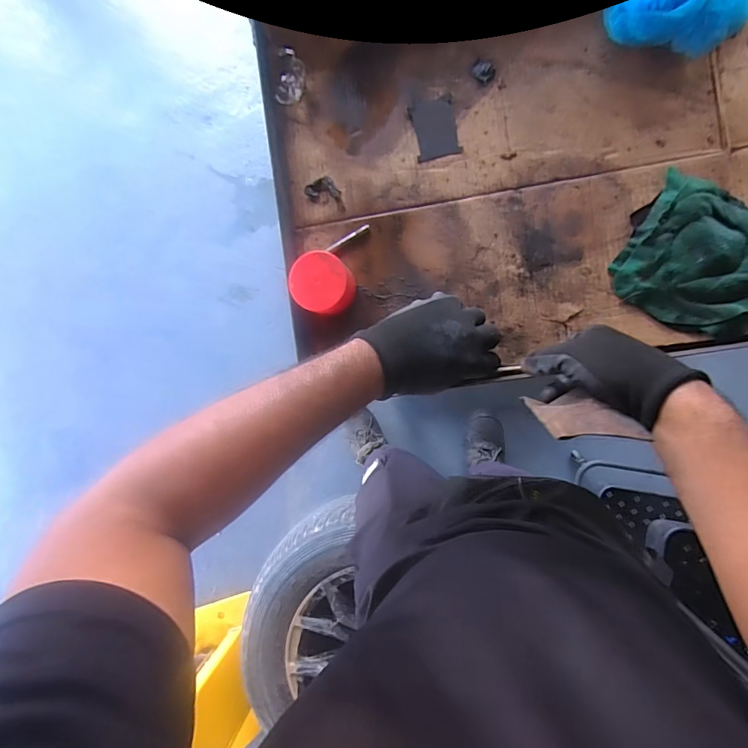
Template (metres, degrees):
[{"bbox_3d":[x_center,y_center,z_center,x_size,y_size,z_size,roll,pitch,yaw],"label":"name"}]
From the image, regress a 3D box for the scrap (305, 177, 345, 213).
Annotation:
[{"bbox_3d":[-0.055,-0.207,0.508,0.032,0.006,0.048,-37,86,5],"label":"scrap"}]

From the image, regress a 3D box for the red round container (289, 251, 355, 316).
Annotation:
[{"bbox_3d":[-0.056,-0.098,0.479,0.062,0.049,0.062,0,90,6],"label":"red round container"}]

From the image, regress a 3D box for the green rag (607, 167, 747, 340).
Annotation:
[{"bbox_3d":[0.342,-0.117,0.448,0.147,0.023,0.138,33,94,5],"label":"green rag"}]

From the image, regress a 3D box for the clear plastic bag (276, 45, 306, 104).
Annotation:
[{"bbox_3d":[-0.096,-0.340,0.502,0.033,0.027,0.054,15,92,6],"label":"clear plastic bag"}]

